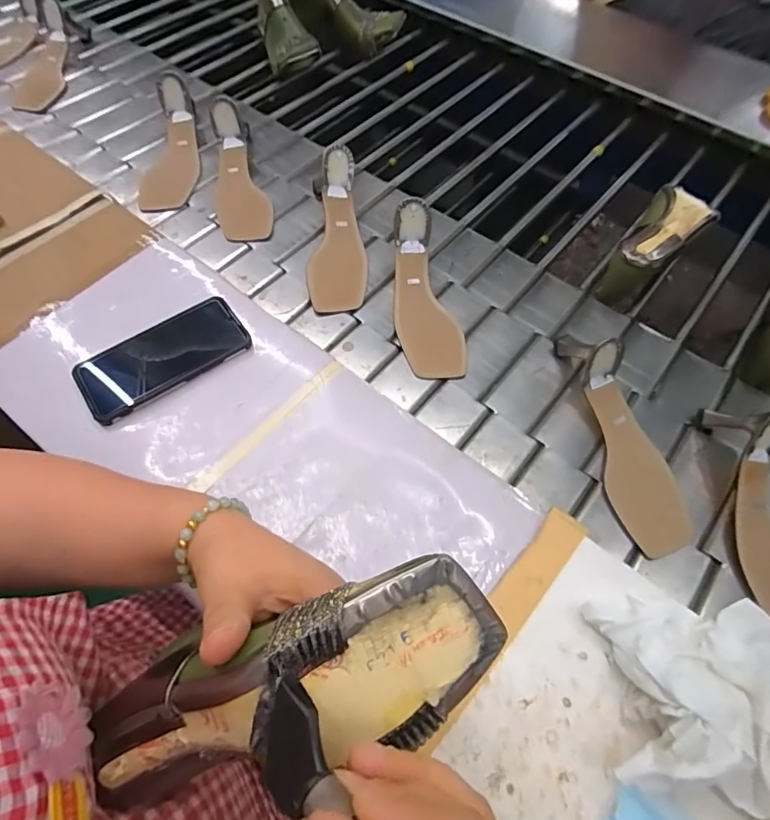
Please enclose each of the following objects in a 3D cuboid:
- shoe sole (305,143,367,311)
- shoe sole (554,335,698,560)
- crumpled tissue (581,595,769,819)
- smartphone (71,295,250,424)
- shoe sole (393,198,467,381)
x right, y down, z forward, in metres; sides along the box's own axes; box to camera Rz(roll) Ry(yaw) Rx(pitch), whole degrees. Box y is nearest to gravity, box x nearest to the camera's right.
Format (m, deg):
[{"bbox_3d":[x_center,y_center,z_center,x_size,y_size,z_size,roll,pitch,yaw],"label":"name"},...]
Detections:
[{"bbox_3d":[-0.067,-0.235,0.603,0.076,0.065,0.220,-4,63,-3],"label":"shoe sole"},{"bbox_3d":[0.250,0.018,0.479,0.069,0.063,0.237,-9,64,-6],"label":"shoe sole"},{"bbox_3d":[0.218,0.195,0.328,0.131,0.048,0.118,6,63,-1],"label":"crumpled tissue"},{"bbox_3d":[-0.224,-0.056,0.483,0.162,0.017,0.077,-31,69,-18],"label":"smartphone"},{"bbox_3d":[0.044,-0.139,0.563,0.072,0.046,0.221,-9,77,-6],"label":"shoe sole"}]

